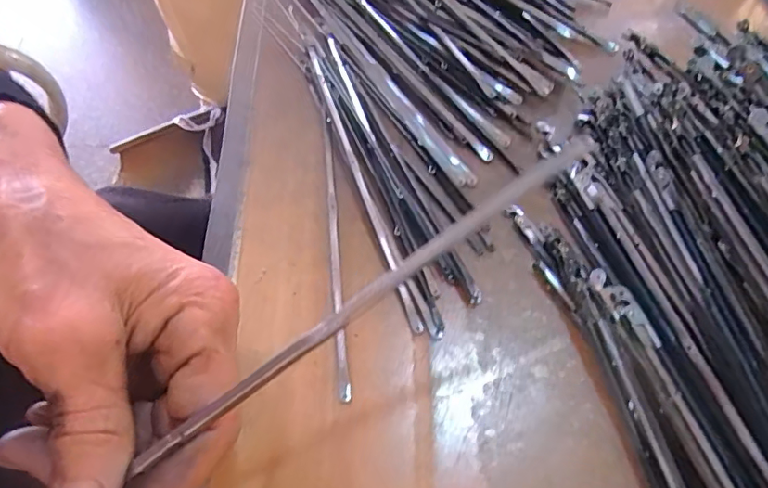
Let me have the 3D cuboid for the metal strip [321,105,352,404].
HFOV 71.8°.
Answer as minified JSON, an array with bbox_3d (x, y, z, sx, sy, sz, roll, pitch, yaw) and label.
[{"bbox_3d":[-0.024,-0.004,0.256,0.005,0.007,0.157,-5,59,-2],"label":"metal strip"}]

